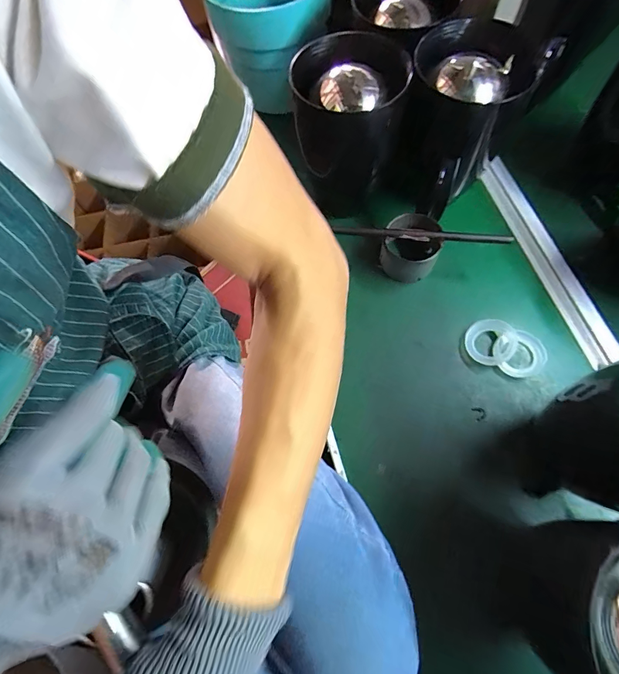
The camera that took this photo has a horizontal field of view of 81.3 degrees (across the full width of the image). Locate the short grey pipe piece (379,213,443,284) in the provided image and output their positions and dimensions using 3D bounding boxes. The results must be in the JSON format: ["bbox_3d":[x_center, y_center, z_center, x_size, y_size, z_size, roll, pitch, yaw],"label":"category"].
[{"bbox_3d":[0.133,-0.119,0.486,0.074,0.062,0.070,11,70,7],"label":"short grey pipe piece"}]

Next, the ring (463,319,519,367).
[{"bbox_3d":[0.227,0.005,0.452,0.059,0.014,0.056,-1,68,3],"label":"ring"}]

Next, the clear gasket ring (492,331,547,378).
[{"bbox_3d":[0.258,0.020,0.443,0.063,0.007,0.057,-38,71,-11],"label":"clear gasket ring"}]

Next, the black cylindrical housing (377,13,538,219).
[{"bbox_3d":[0.171,-0.260,0.453,0.112,0.164,0.112,-1,68,3],"label":"black cylindrical housing"}]

